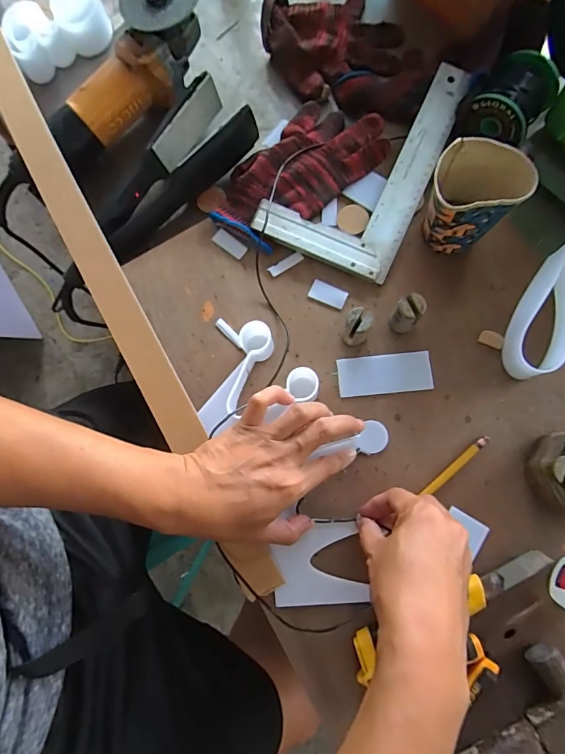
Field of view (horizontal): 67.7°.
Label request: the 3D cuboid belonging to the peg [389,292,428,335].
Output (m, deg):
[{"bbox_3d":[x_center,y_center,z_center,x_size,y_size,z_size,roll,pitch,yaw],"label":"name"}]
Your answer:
[{"bbox_3d":[0.120,-0.059,0.410,0.024,0.055,0.022,-1,81,6],"label":"peg"}]

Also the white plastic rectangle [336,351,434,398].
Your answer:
[{"bbox_3d":[0.104,-0.003,0.427,0.093,0.004,0.039,-7,80,5],"label":"white plastic rectangle"}]

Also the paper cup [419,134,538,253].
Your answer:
[{"bbox_3d":[0.177,-0.165,0.404,0.080,0.092,0.067,12,81,6],"label":"paper cup"}]

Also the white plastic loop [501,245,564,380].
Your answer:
[{"bbox_3d":[0.252,-0.065,0.408,0.044,0.050,0.133,17,82,6],"label":"white plastic loop"}]

